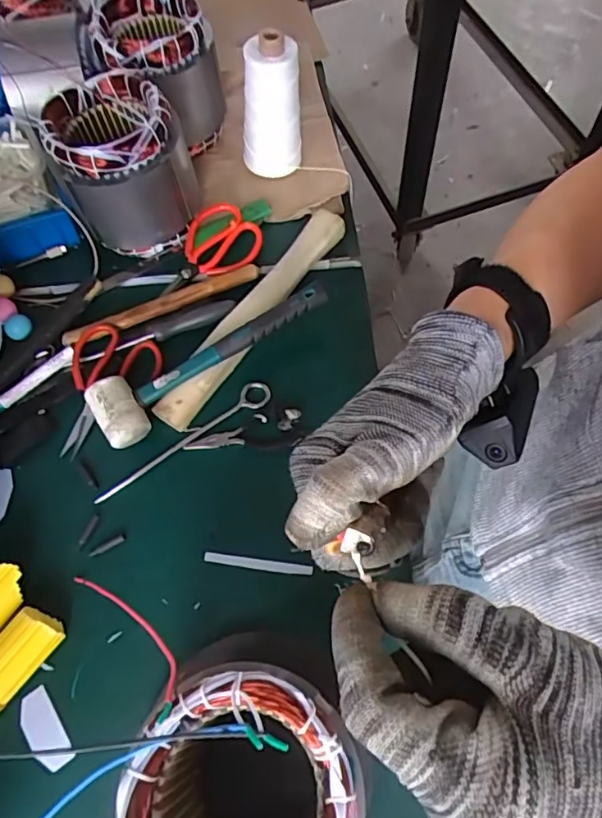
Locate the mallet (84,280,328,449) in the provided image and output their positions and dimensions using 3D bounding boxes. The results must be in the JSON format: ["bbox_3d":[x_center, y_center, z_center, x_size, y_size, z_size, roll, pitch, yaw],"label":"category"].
[{"bbox_3d":[-0.102,-0.064,0.618,0.284,0.048,0.072,-35,68,-13],"label":"mallet"}]

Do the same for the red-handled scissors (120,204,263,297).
[{"bbox_3d":[-0.131,-0.193,0.708,0.172,0.021,0.091,-41,80,-6],"label":"red-handled scissors"}]

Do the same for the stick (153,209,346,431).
[{"bbox_3d":[-0.053,-0.120,0.656,0.054,0.035,0.342,29,69,15],"label":"stick"}]

